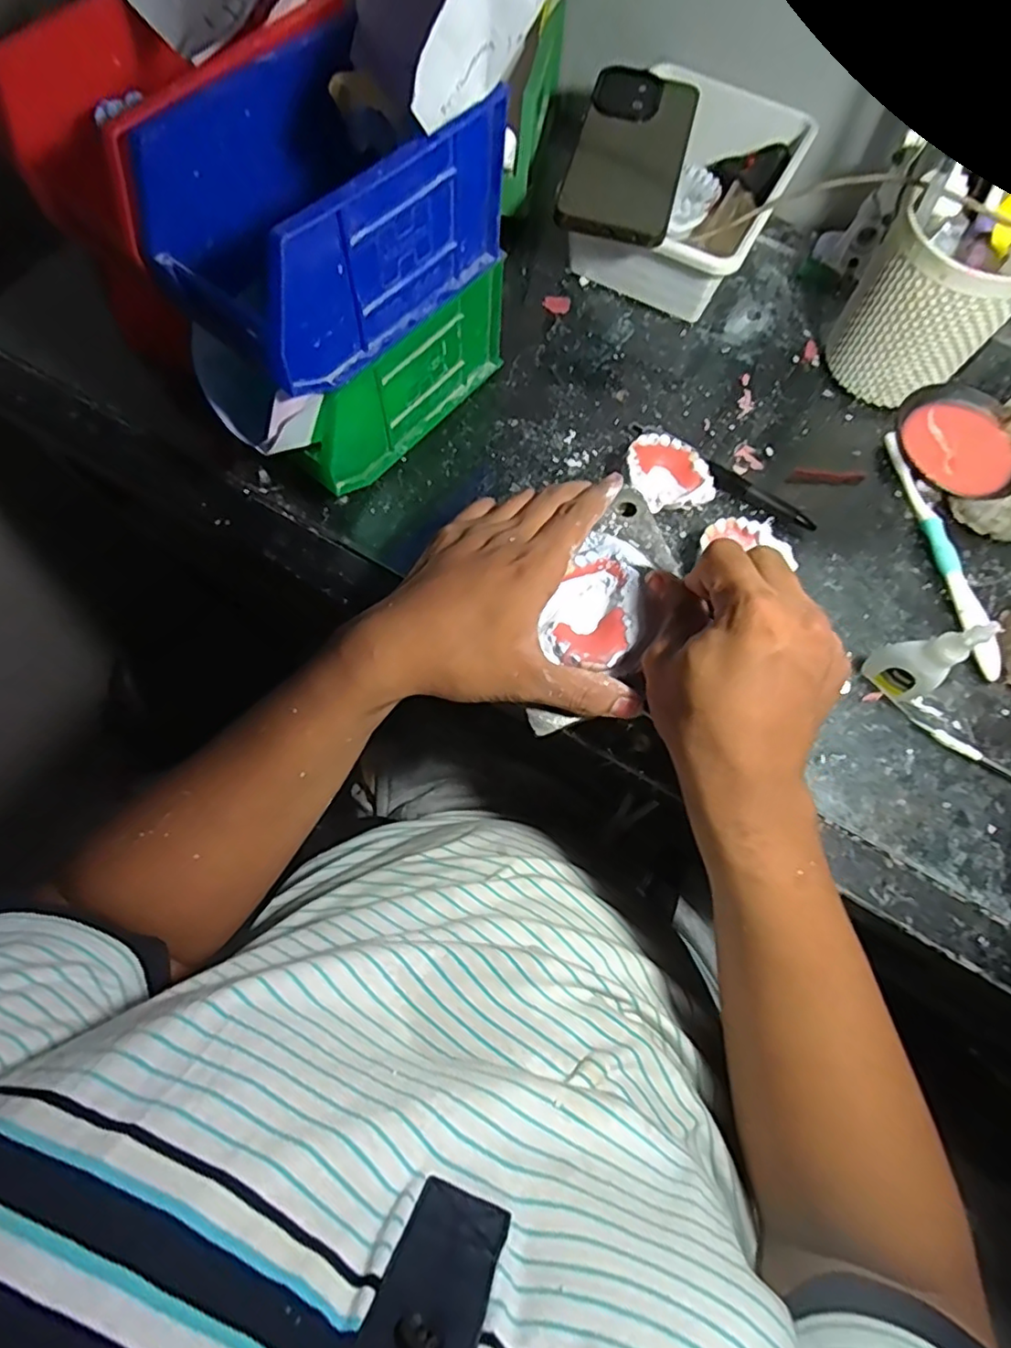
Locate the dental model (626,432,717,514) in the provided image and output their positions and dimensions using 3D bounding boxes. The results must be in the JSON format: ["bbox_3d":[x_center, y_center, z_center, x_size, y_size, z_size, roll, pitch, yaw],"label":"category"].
[{"bbox_3d":[0.107,-0.135,0.413,0.055,0.028,0.059,0,72,-1],"label":"dental model"}]

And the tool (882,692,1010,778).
[{"bbox_3d":[0.307,0.062,0.362,0.165,0.008,0.011,33,74,9],"label":"tool"}]

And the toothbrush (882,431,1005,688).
[{"bbox_3d":[0.296,-0.085,0.408,0.014,0.016,0.184,-7,72,-3],"label":"toothbrush"}]

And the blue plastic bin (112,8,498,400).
[{"bbox_3d":[-0.092,-0.241,0.318,0.098,0.090,0.162,40,74,11],"label":"blue plastic bin"}]

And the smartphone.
[{"bbox_3d":[0.090,-0.376,0.432,0.078,0.016,0.163,14,71,3],"label":"smartphone"}]

